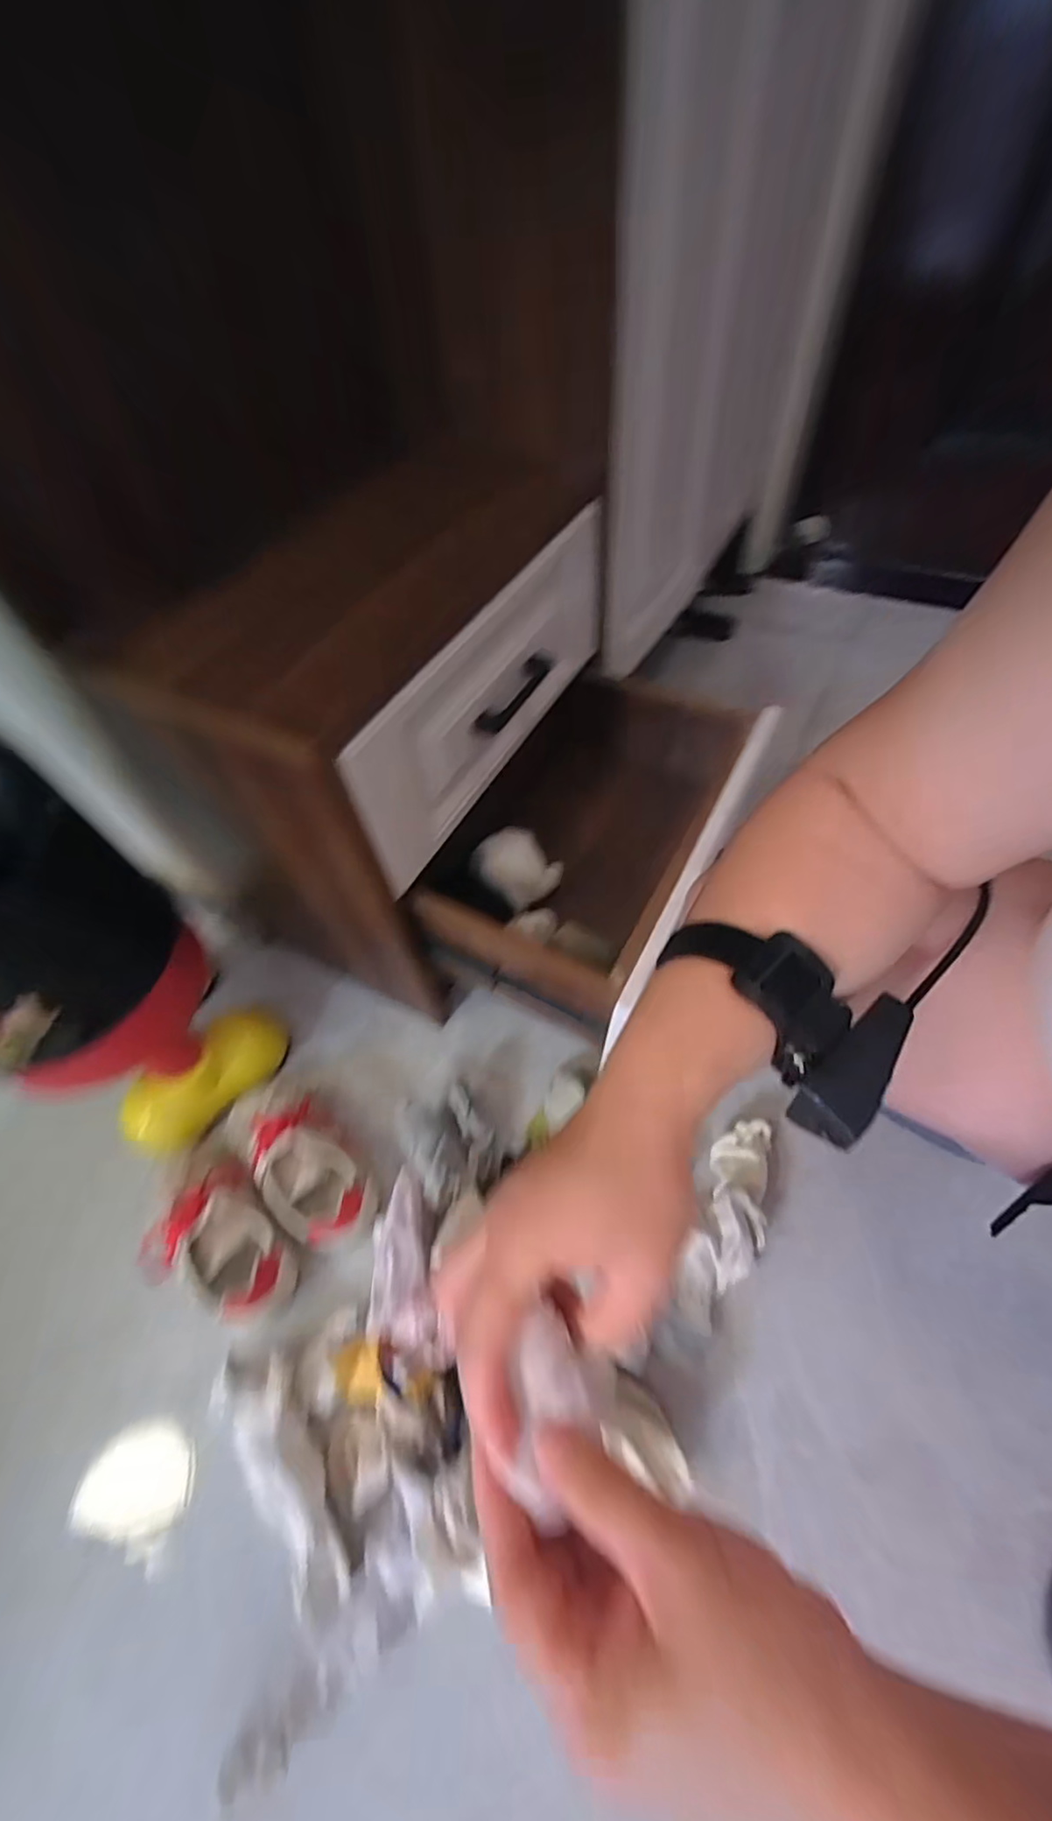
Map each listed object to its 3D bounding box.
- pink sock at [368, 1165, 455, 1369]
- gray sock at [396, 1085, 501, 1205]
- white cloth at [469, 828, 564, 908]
[{"bbox_3d":[-0.104,0.311,0.540,0.074,0.051,0.167,-16,30,-6],"label":"pink sock"},{"bbox_3d":[-0.079,0.244,0.628,0.084,0.061,0.116,-26,58,-13],"label":"gray sock"},{"bbox_3d":[-0.011,-0.051,0.687,0.080,0.048,0.083,-40,62,-20],"label":"white cloth"}]

